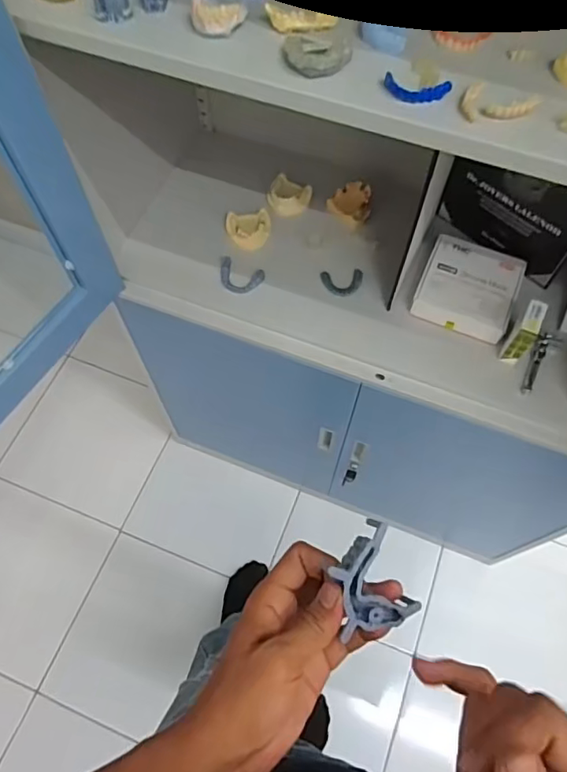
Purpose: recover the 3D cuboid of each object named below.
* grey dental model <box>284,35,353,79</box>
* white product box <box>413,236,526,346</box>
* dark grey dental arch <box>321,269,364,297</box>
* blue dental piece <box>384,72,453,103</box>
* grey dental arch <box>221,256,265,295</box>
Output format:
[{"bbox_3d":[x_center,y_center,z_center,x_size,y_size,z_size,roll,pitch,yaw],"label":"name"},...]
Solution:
[{"bbox_3d":[0.030,-0.296,0.485,0.057,0.014,0.051,-12,65,-6],"label":"grey dental model"},{"bbox_3d":[0.286,-0.152,0.847,0.144,0.033,0.145,22,66,10],"label":"white product box"},{"bbox_3d":[0.095,-0.163,0.871,0.065,0.014,0.040,-5,64,-3],"label":"dark grey dental arch"},{"bbox_3d":[0.115,-0.255,0.472,0.056,0.014,0.019,14,65,6],"label":"blue dental piece"},{"bbox_3d":[-0.071,-0.173,0.875,0.074,0.020,0.047,25,66,11],"label":"grey dental arch"}]

